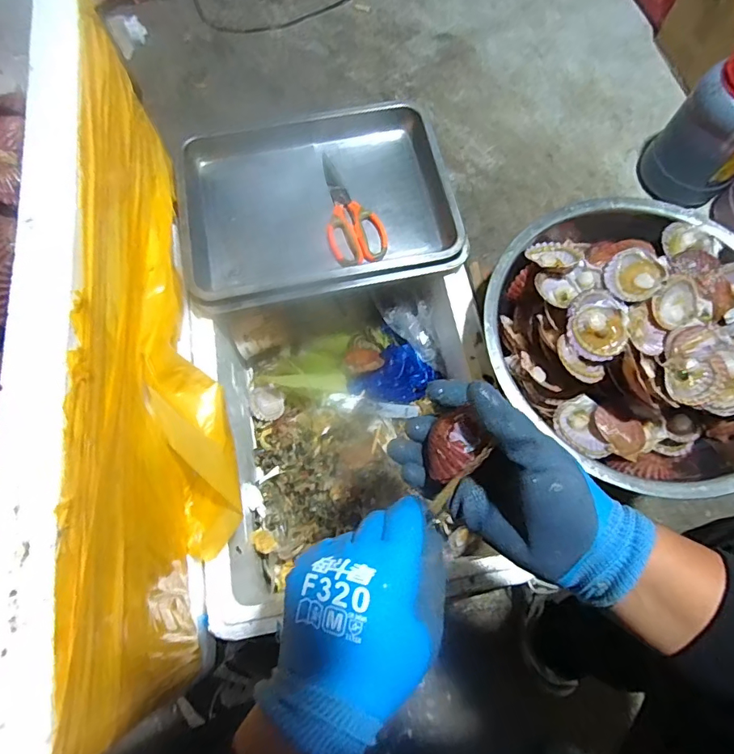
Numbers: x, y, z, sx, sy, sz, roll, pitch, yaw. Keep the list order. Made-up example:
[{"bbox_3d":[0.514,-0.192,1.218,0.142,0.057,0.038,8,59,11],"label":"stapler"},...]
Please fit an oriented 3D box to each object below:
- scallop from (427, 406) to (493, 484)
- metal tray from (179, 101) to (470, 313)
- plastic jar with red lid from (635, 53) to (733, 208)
[{"bbox_3d":[0.066,0.052,0.343,0.039,0.024,0.047,-36,40,28],"label":"scallop"},{"bbox_3d":[-0.074,-0.258,0.697,0.382,0.041,0.313,-10,71,-5],"label":"metal tray"},{"bbox_3d":[0.685,-0.479,0.939,0.180,0.273,0.160,40,74,12],"label":"plastic jar with red lid"}]

